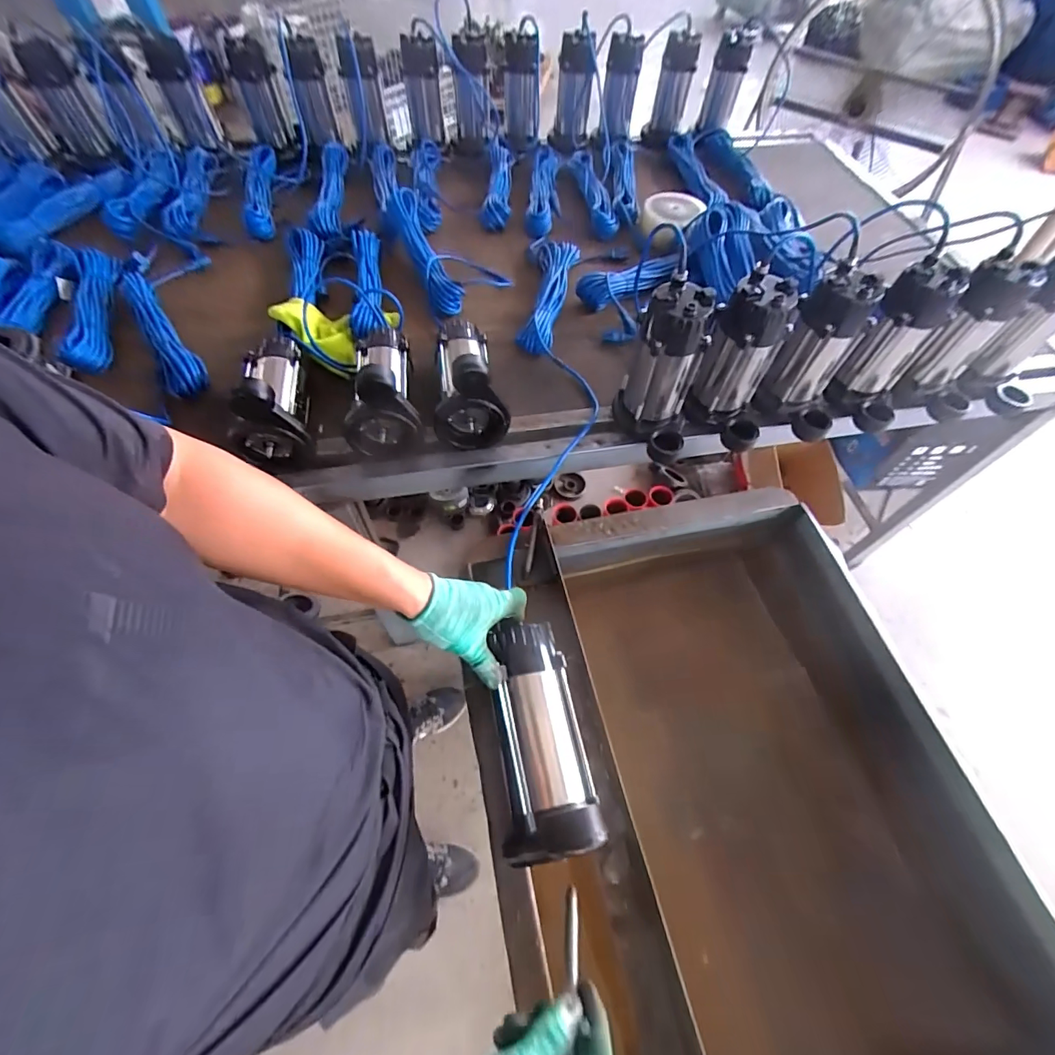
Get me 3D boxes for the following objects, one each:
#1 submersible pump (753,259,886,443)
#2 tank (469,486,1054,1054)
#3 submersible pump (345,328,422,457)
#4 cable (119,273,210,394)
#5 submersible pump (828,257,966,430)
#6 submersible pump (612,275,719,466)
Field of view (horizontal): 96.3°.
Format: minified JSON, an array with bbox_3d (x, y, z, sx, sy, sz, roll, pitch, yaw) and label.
[{"bbox_3d":[0.483,-0.275,0.766,0.144,0.224,0.097,38,65,18],"label":"submersible pump"},{"bbox_3d":[0.258,0.362,0.671,0.597,0.267,0.766,-10,60,-8],"label":"tank"},{"bbox_3d":[-0.246,-0.256,0.776,0.114,0.145,0.232,-9,60,-7],"label":"submersible pump"},{"bbox_3d":[-0.674,-0.355,0.862,0.070,0.062,0.302,-34,66,-20],"label":"cable"},{"bbox_3d":[0.608,-0.292,0.778,0.132,0.226,0.100,38,65,18],"label":"submersible pump"},{"bbox_3d":[0.206,-0.224,0.726,0.114,0.236,0.146,11,60,4],"label":"submersible pump"}]

